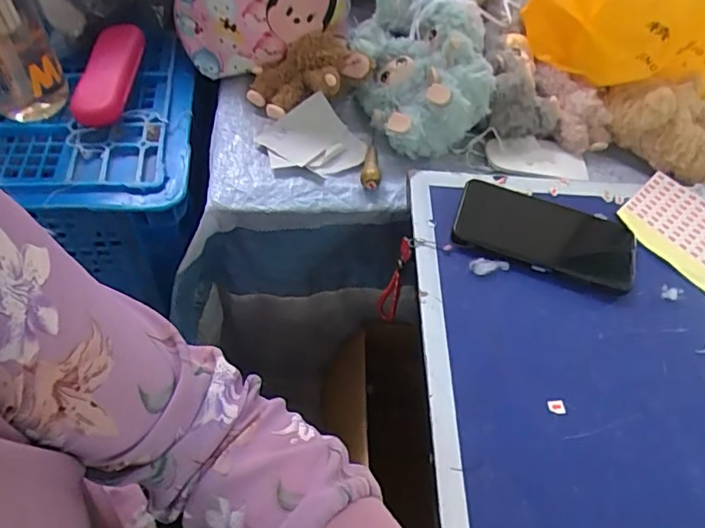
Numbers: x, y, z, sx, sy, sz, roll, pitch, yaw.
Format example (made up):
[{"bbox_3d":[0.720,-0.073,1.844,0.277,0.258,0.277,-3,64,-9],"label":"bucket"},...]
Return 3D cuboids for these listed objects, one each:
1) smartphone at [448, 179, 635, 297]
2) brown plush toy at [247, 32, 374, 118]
[{"bbox_3d":[0.182,-0.029,0.517,0.168,0.007,0.085,18,60,1],"label":"smartphone"},{"bbox_3d":[-0.050,-0.211,0.611,0.130,0.053,0.087,-19,60,-18],"label":"brown plush toy"}]

